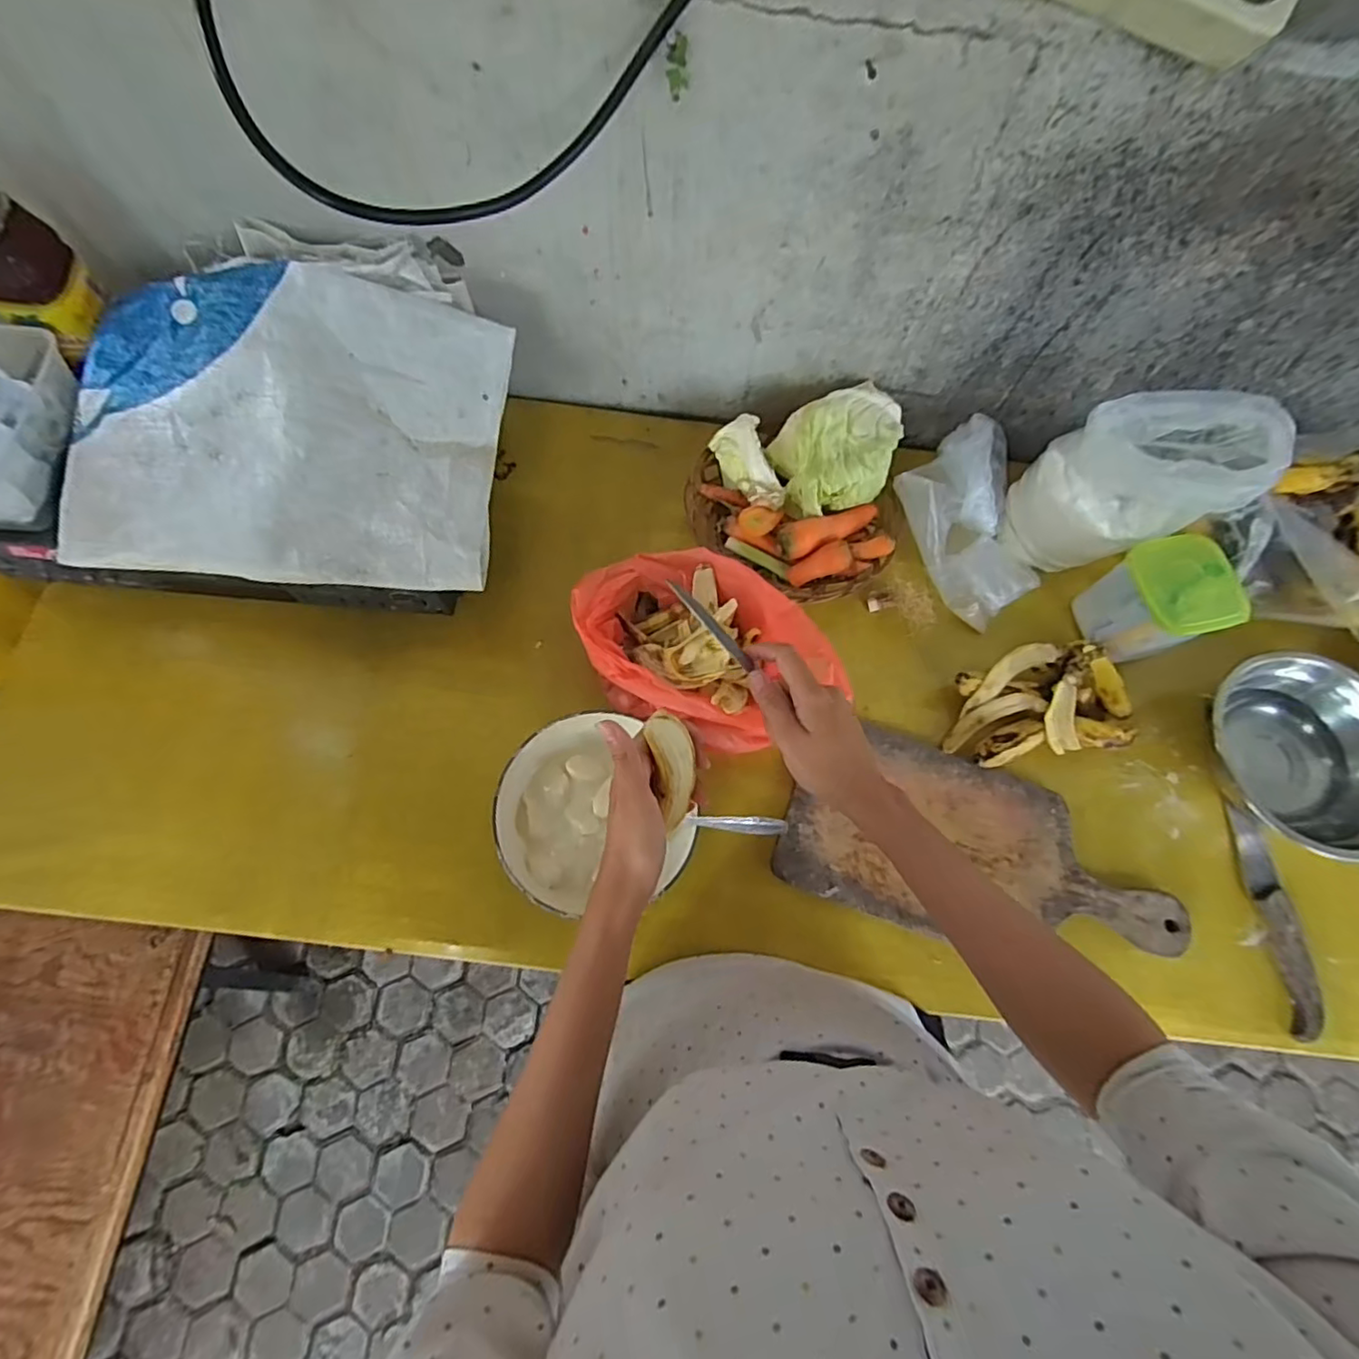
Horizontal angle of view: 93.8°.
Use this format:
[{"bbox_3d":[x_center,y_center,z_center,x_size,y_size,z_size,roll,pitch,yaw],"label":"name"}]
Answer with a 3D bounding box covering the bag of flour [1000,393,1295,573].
[{"bbox_3d":[0.423,-0.181,0.606,0.139,0.197,0.081,23,74,5],"label":"bag of flour"}]

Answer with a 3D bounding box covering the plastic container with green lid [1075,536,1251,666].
[{"bbox_3d":[0.468,-0.074,0.633,0.087,0.107,0.096,-15,75,-7],"label":"plastic container with green lid"}]

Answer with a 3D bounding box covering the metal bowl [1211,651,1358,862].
[{"bbox_3d":[0.600,0.070,0.601,0.184,0.075,0.181,1,73,-2],"label":"metal bowl"}]

